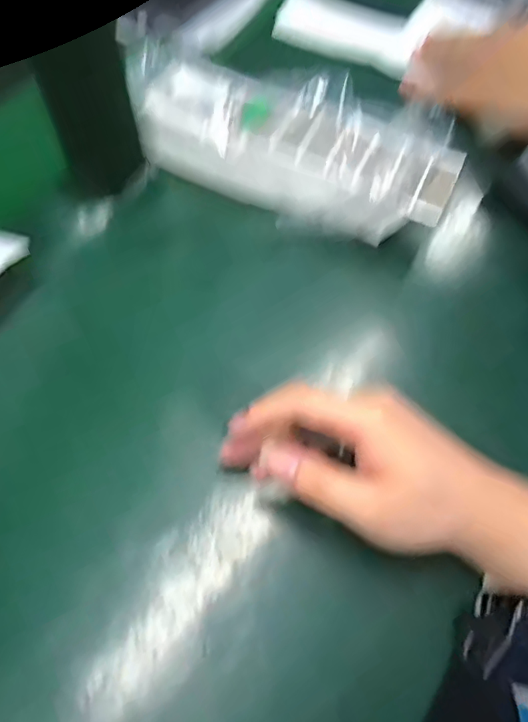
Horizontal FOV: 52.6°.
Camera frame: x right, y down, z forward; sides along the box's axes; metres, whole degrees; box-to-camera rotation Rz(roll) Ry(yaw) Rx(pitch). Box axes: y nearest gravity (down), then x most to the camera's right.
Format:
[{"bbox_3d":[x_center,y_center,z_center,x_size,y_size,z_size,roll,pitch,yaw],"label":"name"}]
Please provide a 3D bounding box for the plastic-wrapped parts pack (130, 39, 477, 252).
[{"bbox_3d":[0.015,-0.162,0.408,0.254,0.063,0.099,19,62,9],"label":"plastic-wrapped parts pack"}]

